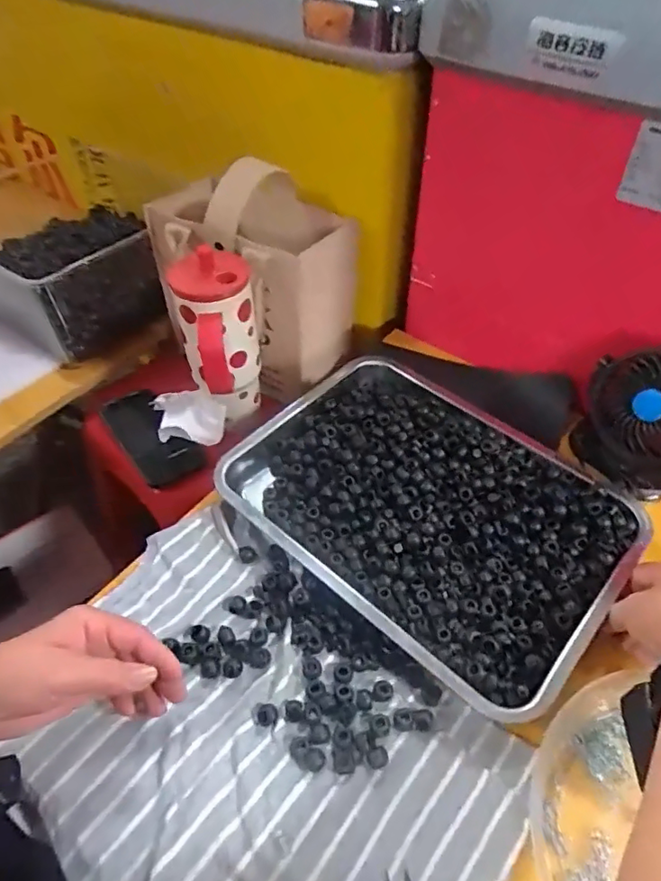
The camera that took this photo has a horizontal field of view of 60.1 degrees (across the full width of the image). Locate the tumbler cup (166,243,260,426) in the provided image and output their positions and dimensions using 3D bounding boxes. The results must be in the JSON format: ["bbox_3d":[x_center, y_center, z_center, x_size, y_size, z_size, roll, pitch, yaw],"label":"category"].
[{"bbox_3d":[-0.124,-0.100,0.652,0.084,0.195,0.109,-9,50,-7],"label":"tumbler cup"}]

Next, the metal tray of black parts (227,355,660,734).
[{"bbox_3d":[0.091,0.054,0.541,0.344,0.036,0.267,34,58,26],"label":"metal tray of black parts"}]

